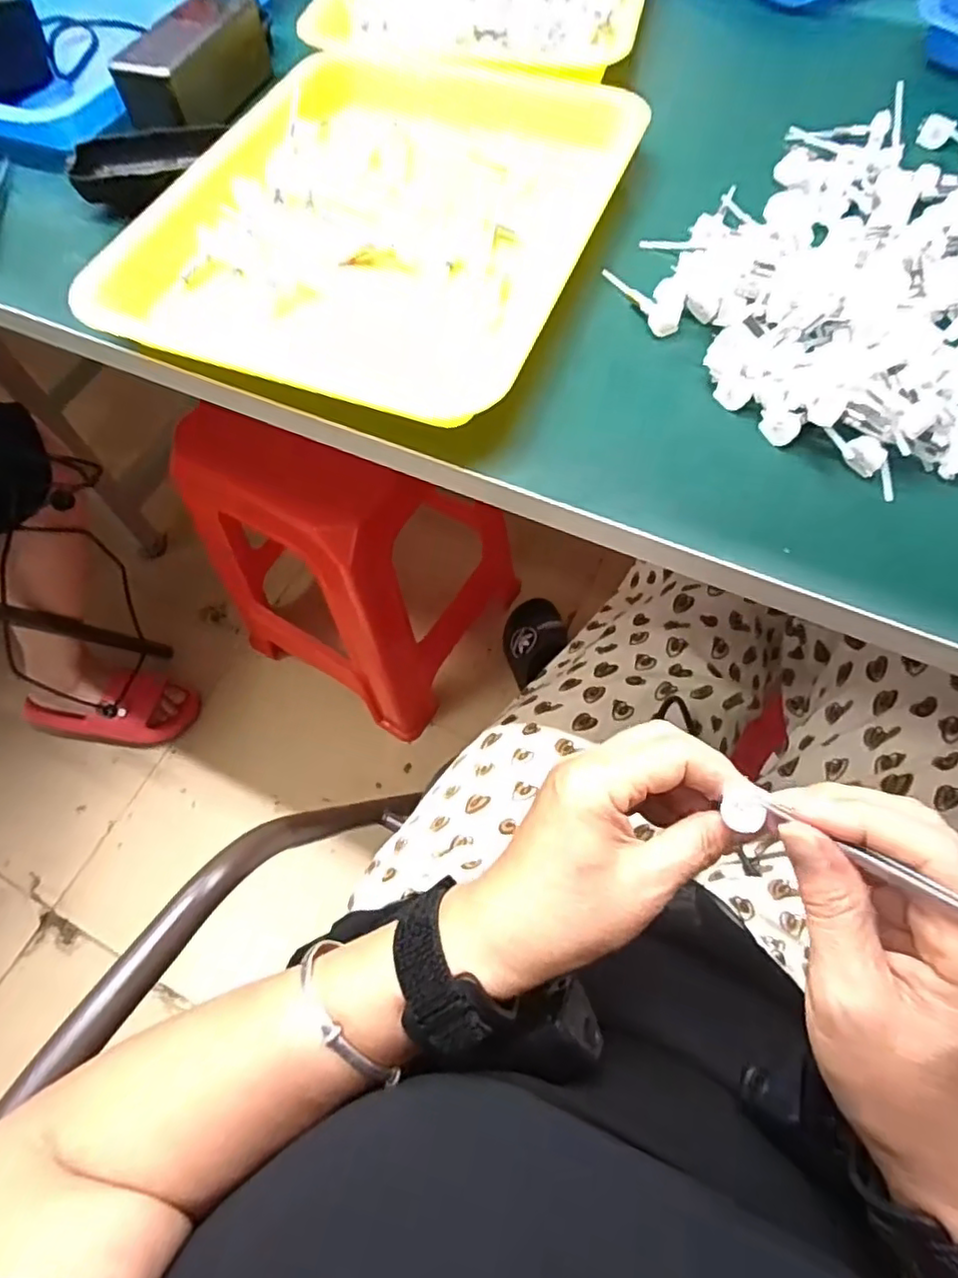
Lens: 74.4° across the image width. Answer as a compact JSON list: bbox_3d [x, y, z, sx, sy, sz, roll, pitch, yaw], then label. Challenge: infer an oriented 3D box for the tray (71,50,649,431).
[{"bbox_3d":[-0.056,-0.277,0.405,0.251,0.031,0.307,19,67,12],"label":"tray"}]

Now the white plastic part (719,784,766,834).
[{"bbox_3d":[0.108,0.069,0.257,0.016,0.006,0.018,2,65,4],"label":"white plastic part"}]

